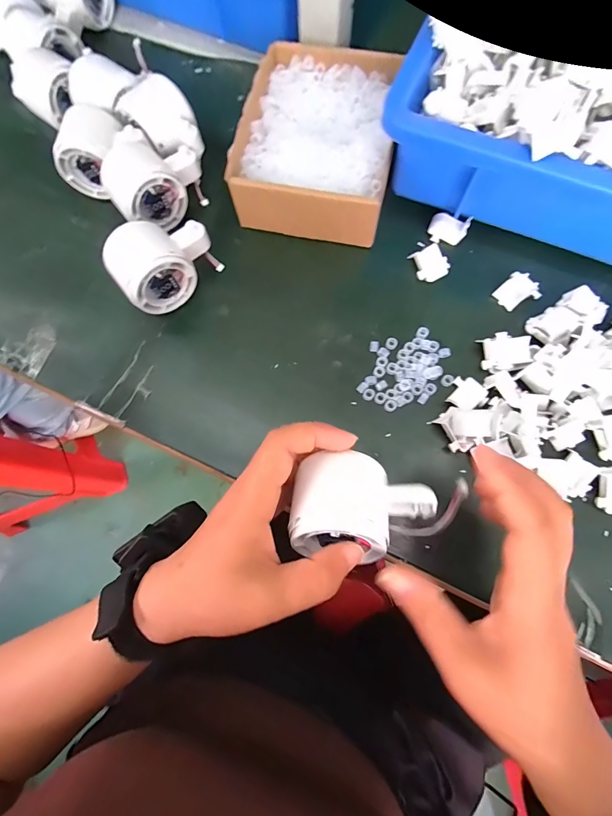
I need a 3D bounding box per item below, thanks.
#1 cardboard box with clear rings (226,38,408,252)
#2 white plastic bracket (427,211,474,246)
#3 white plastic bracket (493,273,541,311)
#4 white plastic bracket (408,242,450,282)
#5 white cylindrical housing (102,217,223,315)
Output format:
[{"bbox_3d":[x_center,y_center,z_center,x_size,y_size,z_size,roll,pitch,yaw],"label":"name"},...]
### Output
[{"bbox_3d":[0.012,-0.245,0.340,0.134,0.052,0.181,10,76,4],"label":"cardboard box with clear rings"},{"bbox_3d":[0.131,-0.166,0.333,0.034,0.016,0.024,26,78,8],"label":"white plastic bracket"},{"bbox_3d":[0.186,-0.102,0.318,0.031,0.010,0.028,-30,77,-6],"label":"white plastic bracket"},{"bbox_3d":[0.112,-0.130,0.326,0.029,0.010,0.031,-19,76,-3],"label":"white plastic bracket"},{"bbox_3d":[-0.120,-0.125,0.307,0.082,0.062,0.050,-40,78,-8],"label":"white cylindrical housing"}]

